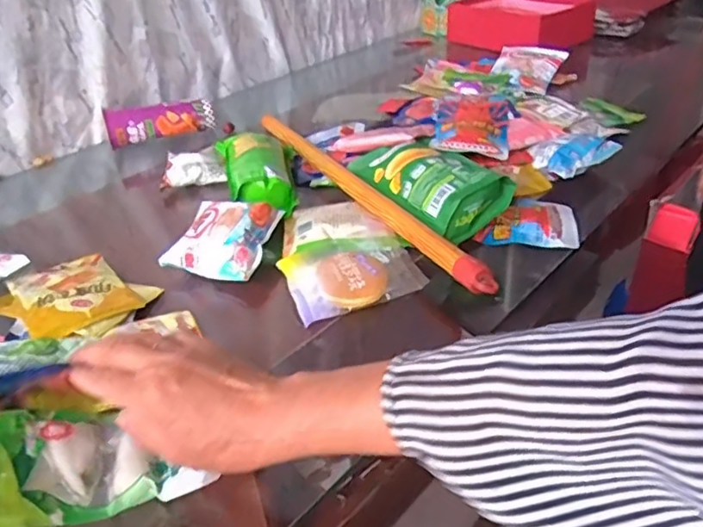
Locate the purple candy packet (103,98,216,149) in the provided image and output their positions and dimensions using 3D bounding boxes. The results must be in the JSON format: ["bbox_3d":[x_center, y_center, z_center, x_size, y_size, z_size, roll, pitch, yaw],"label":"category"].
[{"bbox_3d":[-0.310,-0.233,1.000,0.168,0.048,0.044,-12,35,-10],"label":"purple candy packet"}]

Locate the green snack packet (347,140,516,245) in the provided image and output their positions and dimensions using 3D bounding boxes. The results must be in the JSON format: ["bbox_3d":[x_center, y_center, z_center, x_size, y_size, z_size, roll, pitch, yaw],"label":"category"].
[{"bbox_3d":[0.088,-0.108,0.722,0.101,0.057,0.220,-18,36,-17],"label":"green snack packet"}]

